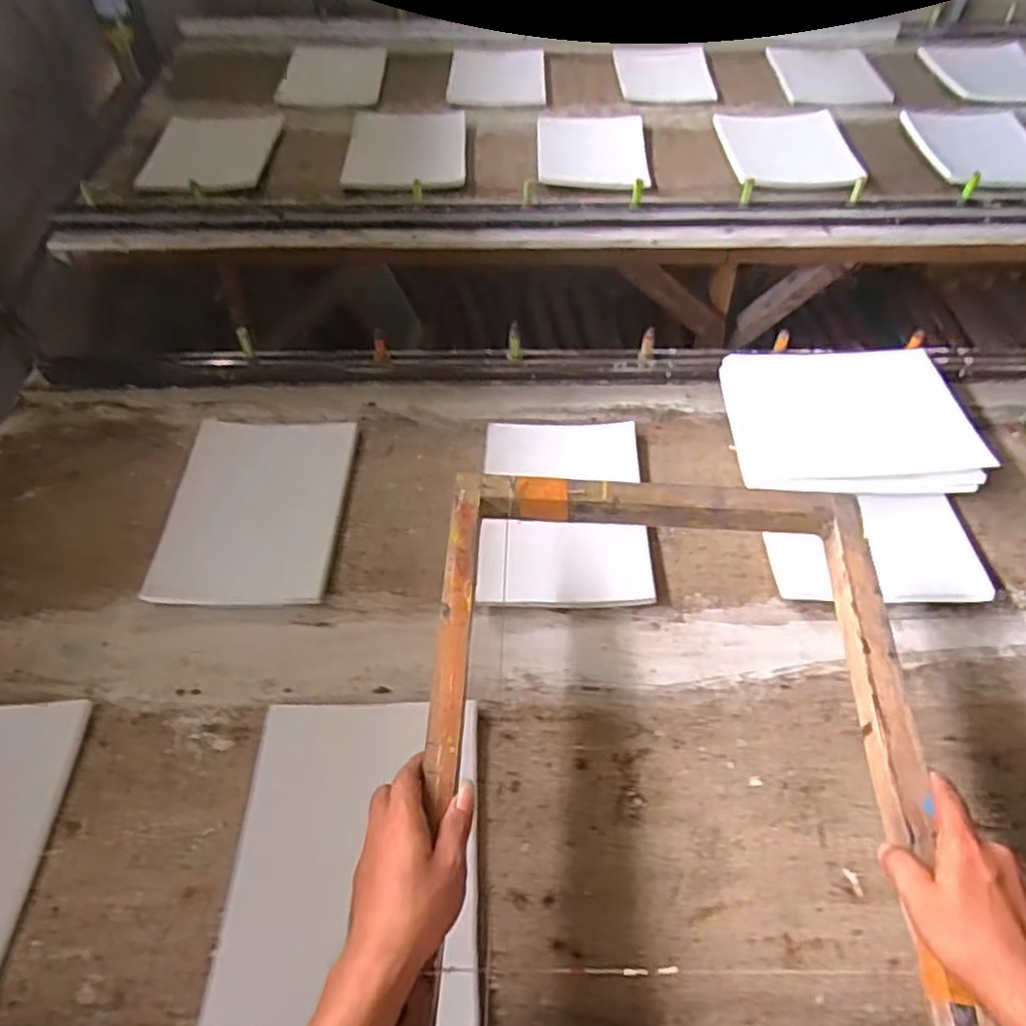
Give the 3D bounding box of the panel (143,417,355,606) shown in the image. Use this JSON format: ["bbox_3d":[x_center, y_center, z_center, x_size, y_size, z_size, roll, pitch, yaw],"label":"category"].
[{"bbox_3d":[-0.311,-0.011,0.858,0.195,0.014,0.272,6,56,-6],"label":"panel"}]

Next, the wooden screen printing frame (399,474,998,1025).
[{"bbox_3d":[0.127,0.190,0.554,0.391,0.051,0.513,1,57,4],"label":"wooden screen printing frame"}]

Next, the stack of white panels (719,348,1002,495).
[{"bbox_3d":[0.431,-0.126,0.915,0.282,0.019,0.235,-4,58,11],"label":"stack of white panels"}]

